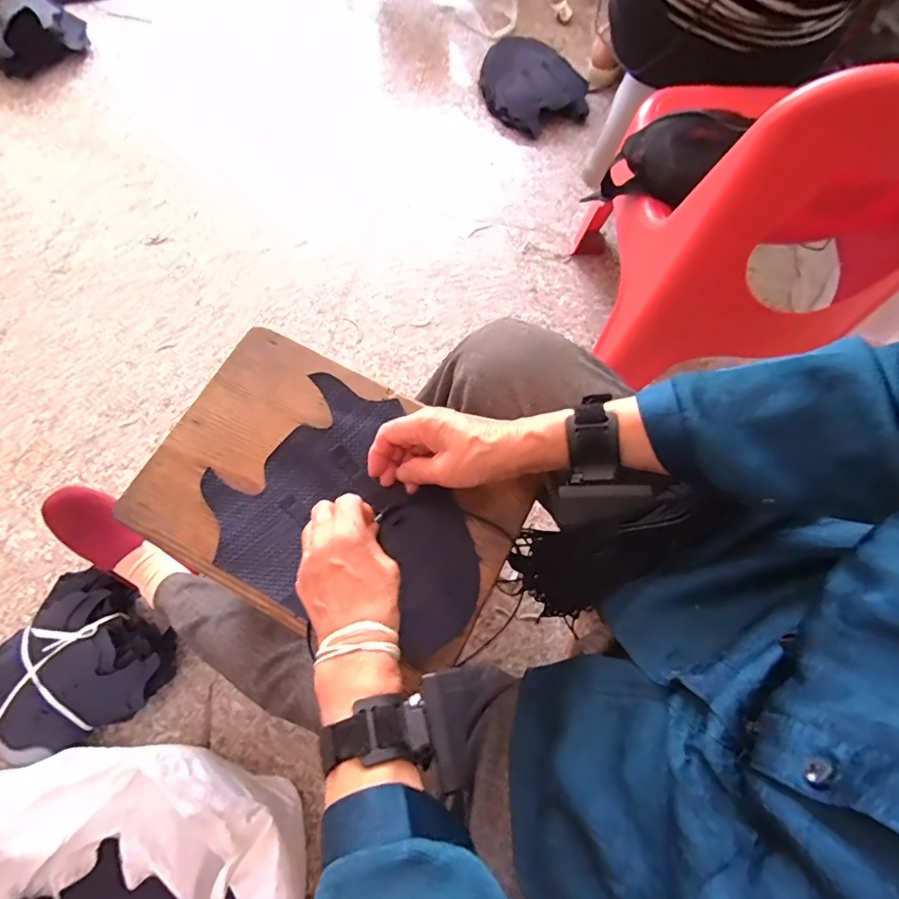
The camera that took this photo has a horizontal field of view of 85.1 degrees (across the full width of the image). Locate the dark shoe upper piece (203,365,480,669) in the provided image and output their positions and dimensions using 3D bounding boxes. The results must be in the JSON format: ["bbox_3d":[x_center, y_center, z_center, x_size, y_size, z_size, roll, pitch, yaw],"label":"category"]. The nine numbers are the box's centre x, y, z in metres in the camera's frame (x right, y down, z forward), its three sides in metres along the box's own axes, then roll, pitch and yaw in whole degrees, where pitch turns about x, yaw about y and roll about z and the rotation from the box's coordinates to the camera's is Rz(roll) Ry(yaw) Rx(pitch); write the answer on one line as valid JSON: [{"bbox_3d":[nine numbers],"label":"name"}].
[{"bbox_3d":[-0.085,0.069,0.434,0.190,0.013,0.245,-44,81,-9],"label":"dark shoe upper piece"}]

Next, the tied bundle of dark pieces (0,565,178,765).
[{"bbox_3d":[-0.559,0.314,0.728,0.270,0.100,0.222,-31,75,-12],"label":"tied bundle of dark pieces"}]

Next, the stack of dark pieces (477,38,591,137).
[{"bbox_3d":[0.197,-0.880,1.179,0.242,0.058,0.286,-23,74,-10],"label":"stack of dark pieces"}]

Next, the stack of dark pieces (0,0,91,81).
[{"bbox_3d":[-0.995,-0.980,1.148,0.256,0.120,0.109,-38,77,-13],"label":"stack of dark pieces"}]

